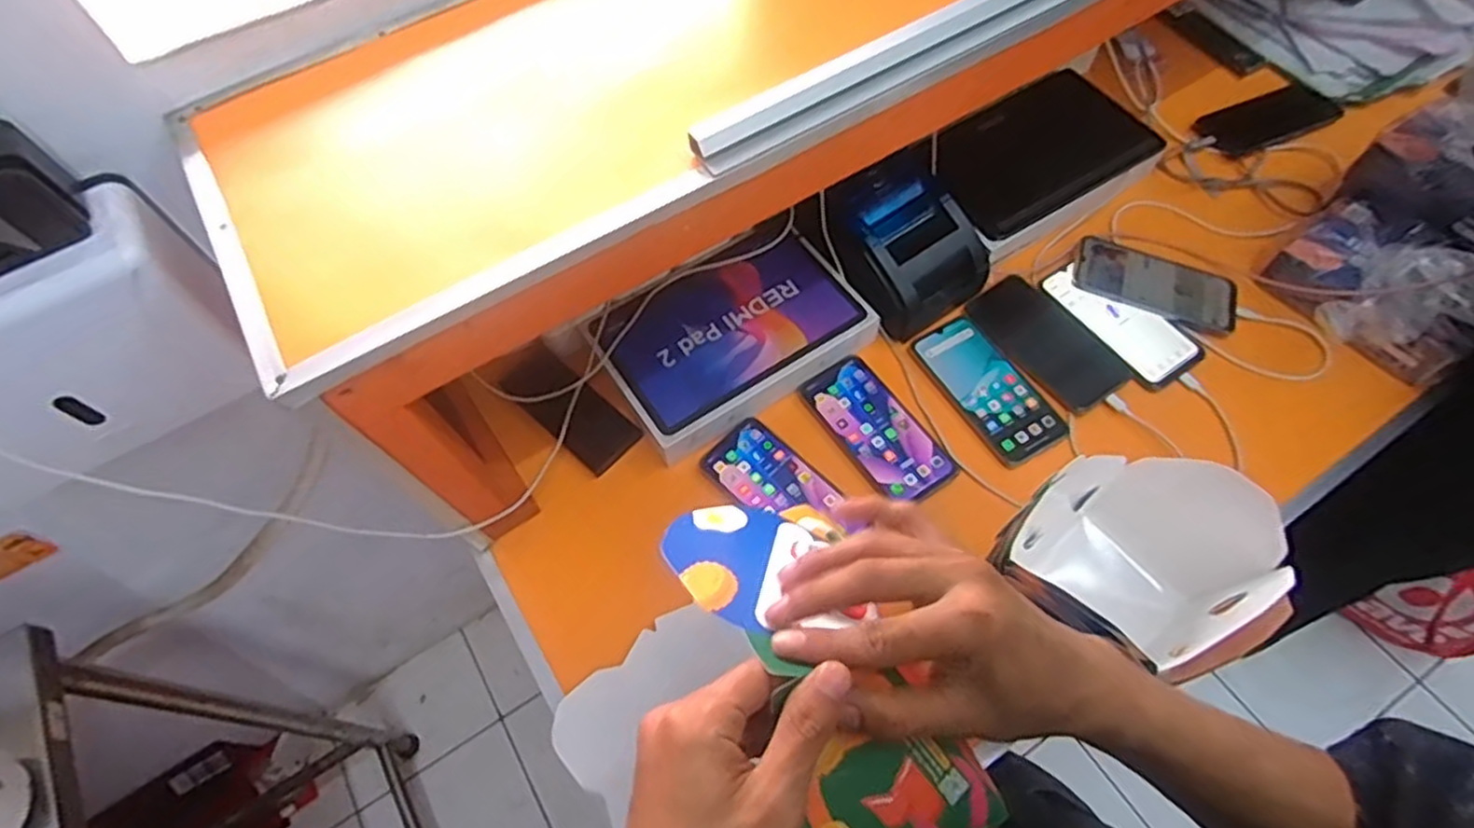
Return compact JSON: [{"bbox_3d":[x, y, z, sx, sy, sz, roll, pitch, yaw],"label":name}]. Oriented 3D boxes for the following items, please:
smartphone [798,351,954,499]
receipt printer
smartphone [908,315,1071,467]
[{"bbox_3d":[0.141,0.013,0.734,0.076,0.010,0.162,-32,64,-14],"label":"smartphone"},{"bbox_3d":[0.178,-0.176,0.774,0.134,0.111,0.144,-34,64,-15],"label":"receipt printer"},{"bbox_3d":[0.256,-0.030,0.749,0.077,0.009,0.168,-30,63,-13],"label":"smartphone"}]

